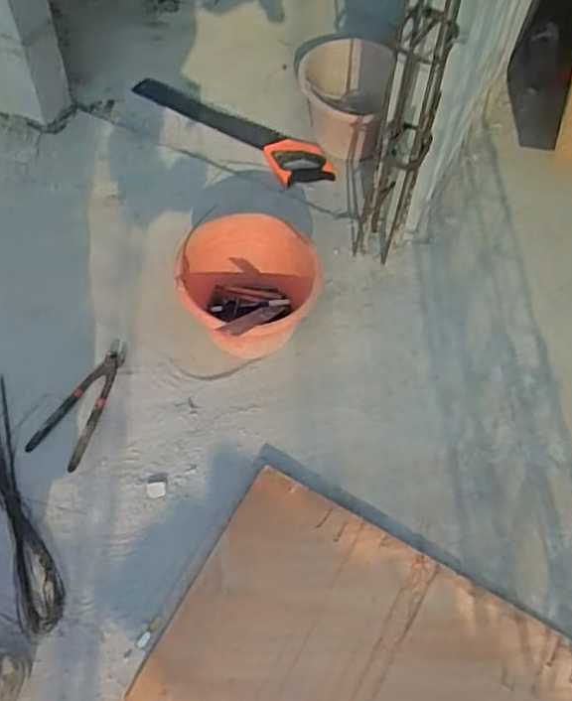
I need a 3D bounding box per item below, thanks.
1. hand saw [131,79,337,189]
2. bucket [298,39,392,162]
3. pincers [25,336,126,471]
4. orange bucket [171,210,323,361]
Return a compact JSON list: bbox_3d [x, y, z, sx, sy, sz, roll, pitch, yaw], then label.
[{"bbox_3d":[-0.137,-0.499,1.491,0.575,0.036,0.104,33,63,19],"label":"hand saw"},{"bbox_3d":[0.119,-0.517,1.404,0.186,0.174,0.223,9,58,6],"label":"bucket"},{"bbox_3d":[-0.338,0.084,1.139,0.093,0.011,0.245,20,60,13],"label":"pincers"},{"bbox_3d":[-0.061,-0.090,1.137,0.225,0.187,0.245,0,57,0],"label":"orange bucket"}]

